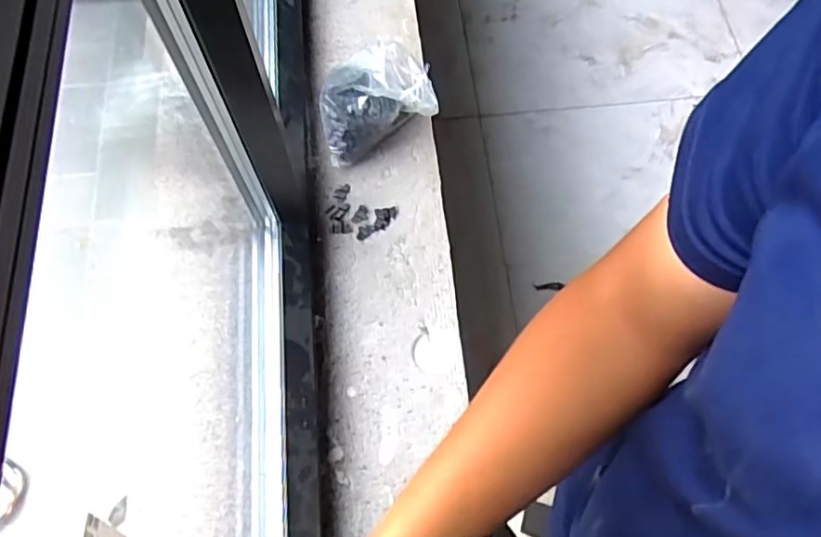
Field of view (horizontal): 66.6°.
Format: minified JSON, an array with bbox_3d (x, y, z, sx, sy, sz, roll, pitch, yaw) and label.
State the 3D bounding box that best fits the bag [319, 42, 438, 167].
[{"bbox_3d":[-0.053,-0.252,0.955,0.166,0.145,0.126,-14,67,-6],"label":"bag"}]

